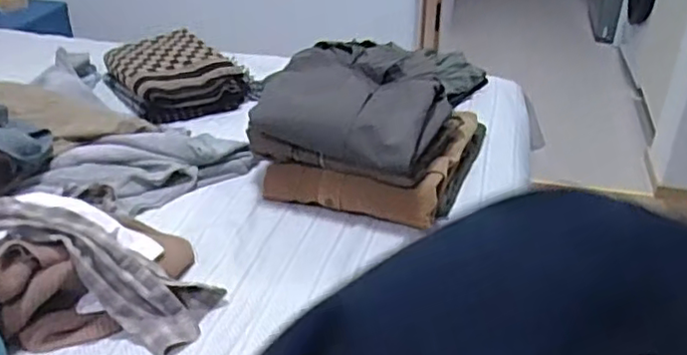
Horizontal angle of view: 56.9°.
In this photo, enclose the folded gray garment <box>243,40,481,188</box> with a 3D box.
[{"bbox_3d":[0.028,-0.136,1.110,0.309,0.105,0.333,13,34,19],"label":"folded gray garment"}]

